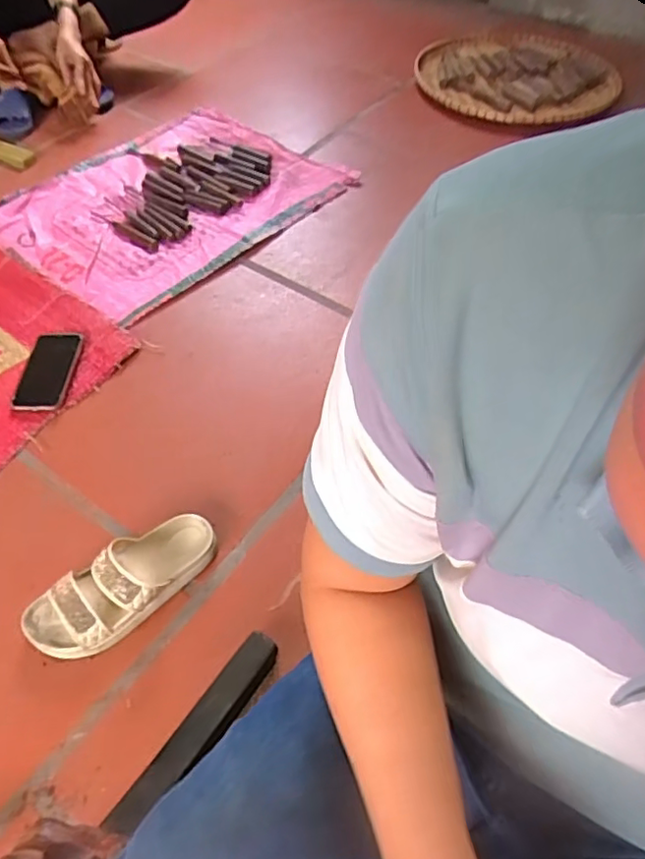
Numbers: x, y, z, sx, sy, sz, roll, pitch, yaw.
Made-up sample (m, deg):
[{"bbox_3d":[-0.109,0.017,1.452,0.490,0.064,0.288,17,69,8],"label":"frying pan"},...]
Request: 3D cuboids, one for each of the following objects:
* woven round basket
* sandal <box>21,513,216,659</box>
[{"bbox_3d":[0.463,-0.887,1.459,0.449,0.056,0.454,1,52,-1],"label":"woven round basket"},{"bbox_3d":[-0.230,0.175,0.690,0.223,0.076,0.088,-30,59,-22],"label":"sandal"}]

